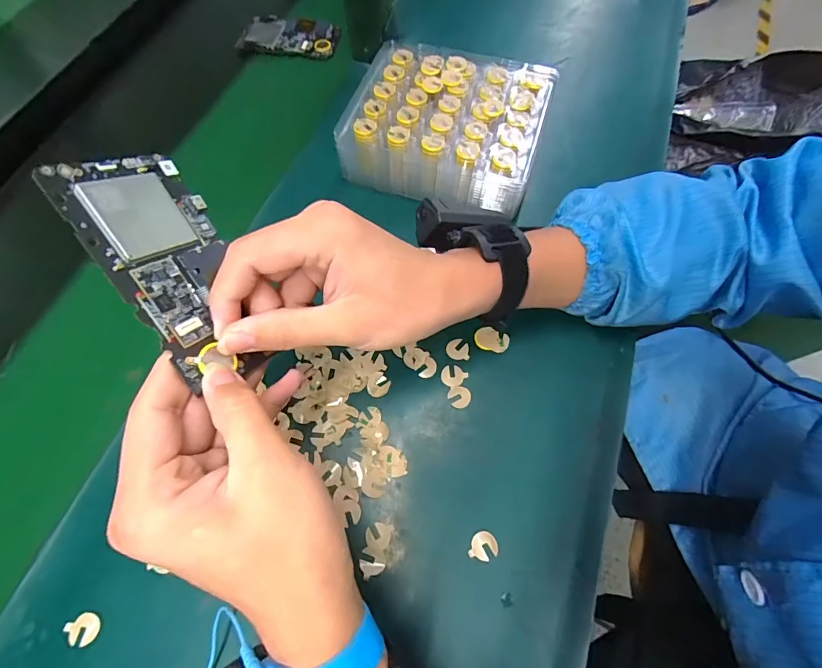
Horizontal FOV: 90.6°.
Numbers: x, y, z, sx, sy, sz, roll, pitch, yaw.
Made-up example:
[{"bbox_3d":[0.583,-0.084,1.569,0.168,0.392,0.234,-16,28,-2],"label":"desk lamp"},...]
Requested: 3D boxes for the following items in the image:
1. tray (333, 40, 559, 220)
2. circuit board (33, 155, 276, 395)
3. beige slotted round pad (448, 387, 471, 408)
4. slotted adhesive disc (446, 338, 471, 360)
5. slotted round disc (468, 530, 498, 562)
[{"bbox_3d":[0.034,-0.197,0.385,0.176,0.052,0.152,15,67,9],"label":"tray"},{"bbox_3d":[-0.120,-0.033,0.213,0.063,0.006,0.124,-43,109,-50],"label":"circuit board"},{"bbox_3d":[0.038,0.048,0.316,0.017,0.004,0.017,-1,66,2],"label":"beige slotted round pad"},{"bbox_3d":[0.038,0.013,0.330,0.018,0.004,0.017,0,80,-1],"label":"slotted adhesive disc"},{"bbox_3d":[0.050,0.144,0.275,0.017,0.004,0.018,-1,66,2],"label":"slotted round disc"}]

